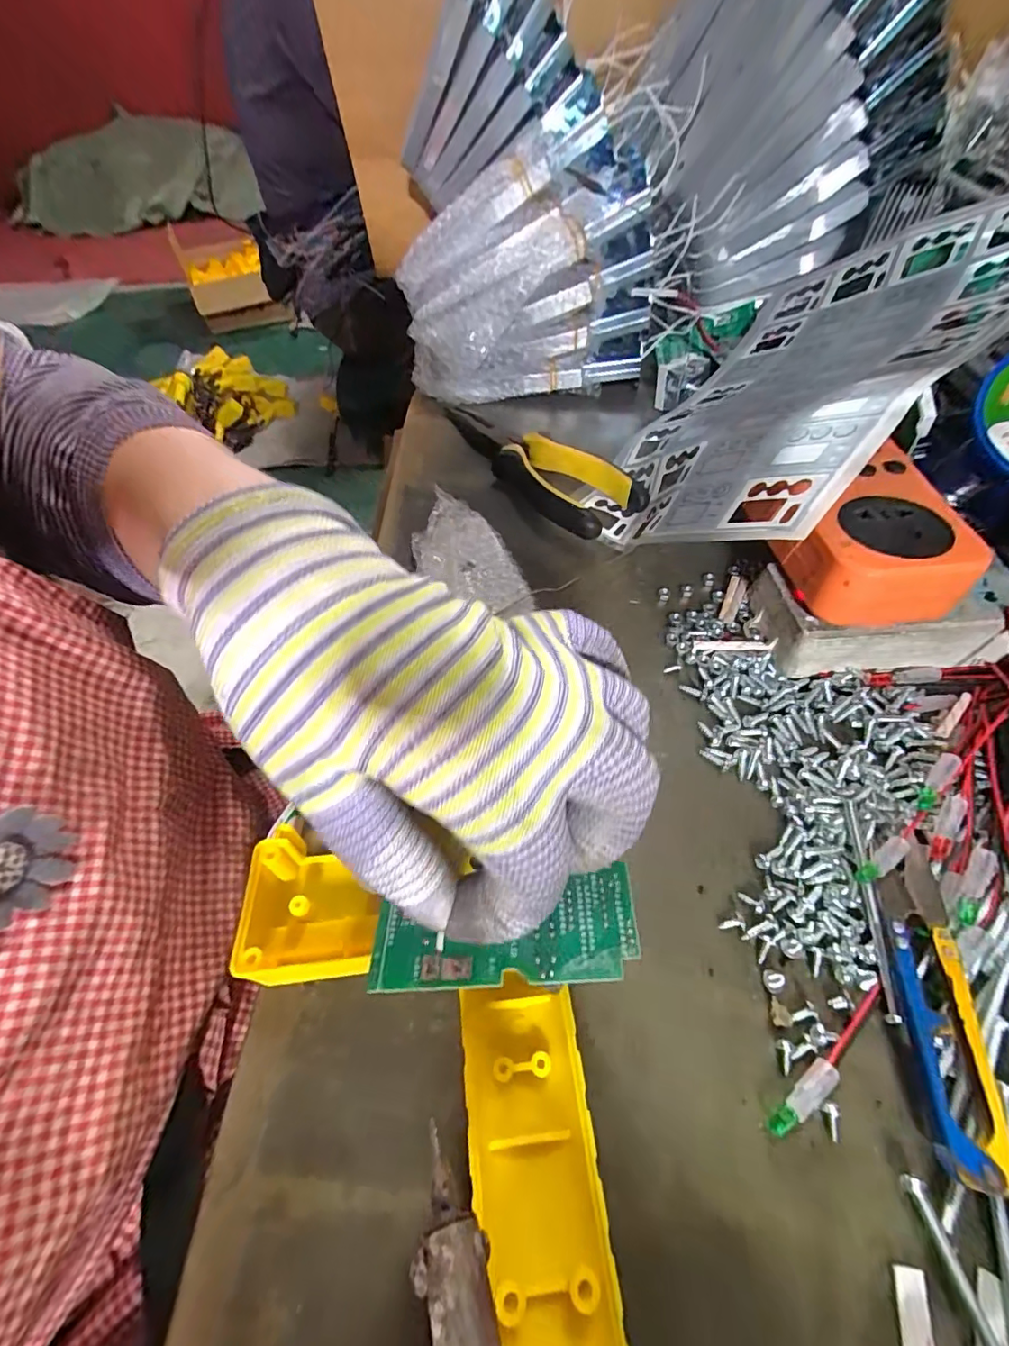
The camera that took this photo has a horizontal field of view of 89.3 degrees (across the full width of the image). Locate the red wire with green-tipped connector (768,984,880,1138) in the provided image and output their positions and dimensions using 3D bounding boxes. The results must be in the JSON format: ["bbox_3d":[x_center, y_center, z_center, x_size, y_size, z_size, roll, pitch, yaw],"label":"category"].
[{"bbox_3d":[0.103,0.122,0.161,0.057,0.006,0.007,-36,60,-21],"label":"red wire with green-tipped connector"}]

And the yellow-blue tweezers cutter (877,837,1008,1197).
[{"bbox_3d":[0.141,0.103,0.165,0.023,0.011,0.094,7,55,9],"label":"yellow-blue tweezers cutter"}]

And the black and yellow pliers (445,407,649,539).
[{"bbox_3d":[0.013,-0.146,0.354,0.047,0.023,0.182,-36,59,-21],"label":"black and yellow pliers"}]

